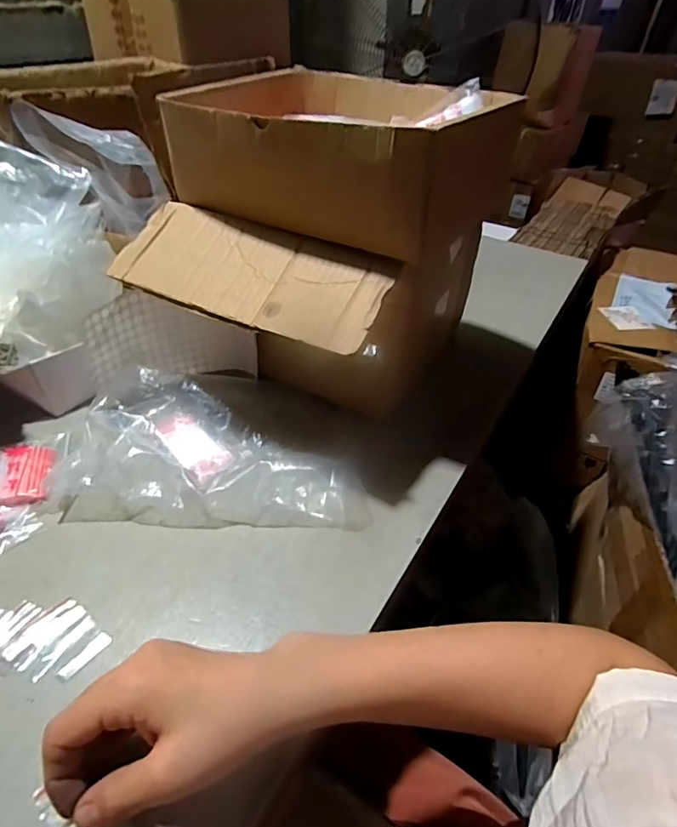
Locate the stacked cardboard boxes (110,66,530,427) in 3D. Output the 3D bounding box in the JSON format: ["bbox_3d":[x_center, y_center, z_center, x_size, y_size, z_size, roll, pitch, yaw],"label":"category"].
[{"bbox_3d":[-0.023,-0.190,0.539,0.292,0.268,0.317,23,46,22],"label":"stacked cardboard boxes"}]

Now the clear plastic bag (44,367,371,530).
[{"bbox_3d":[-0.139,0.034,0.491,0.334,0.050,0.149,3,42,0],"label":"clear plastic bag"}]

